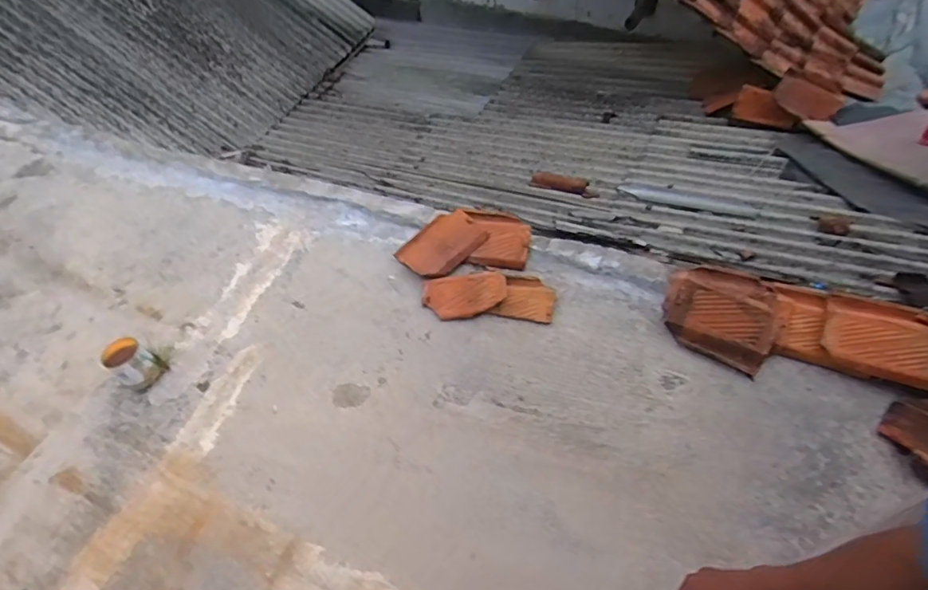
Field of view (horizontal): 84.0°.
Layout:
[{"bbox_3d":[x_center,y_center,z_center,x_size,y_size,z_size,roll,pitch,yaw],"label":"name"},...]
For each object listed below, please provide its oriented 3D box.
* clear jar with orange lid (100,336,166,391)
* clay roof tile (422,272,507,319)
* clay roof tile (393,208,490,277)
[{"bbox_3d":[-1.037,0.225,1.633,0.117,0.178,0.113,-3,55,4],"label":"clear jar with orange lid"},{"bbox_3d":[0.005,-0.001,1.773,0.280,0.039,0.152,-10,55,-2],"label":"clay roof tile"},{"bbox_3d":[-0.082,-0.185,1.897,0.296,0.040,0.216,-40,61,-3],"label":"clay roof tile"}]

